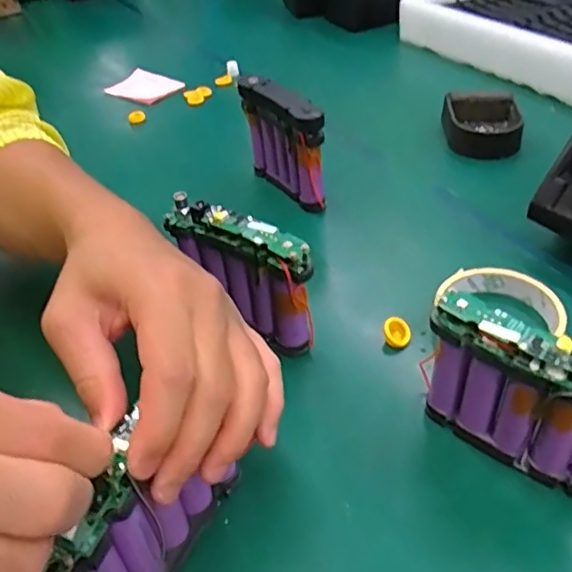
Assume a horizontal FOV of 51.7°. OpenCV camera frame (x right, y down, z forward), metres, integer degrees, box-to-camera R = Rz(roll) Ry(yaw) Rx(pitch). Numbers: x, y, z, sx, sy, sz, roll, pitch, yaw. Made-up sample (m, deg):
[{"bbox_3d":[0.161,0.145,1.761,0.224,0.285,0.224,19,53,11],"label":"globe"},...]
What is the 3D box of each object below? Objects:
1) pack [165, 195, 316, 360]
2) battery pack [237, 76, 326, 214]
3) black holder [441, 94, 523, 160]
[{"bbox_3d":[-0.029,-0.004,0.417,0.109,0.103,0.025,25,49,30],"label":"pack"},{"bbox_3d":[-0.001,-0.134,0.563,0.023,0.111,0.108,-27,46,-22],"label":"battery pack"},{"bbox_3d":[0.208,-0.170,0.628,0.080,0.035,0.085,5,42,12],"label":"black holder"}]

